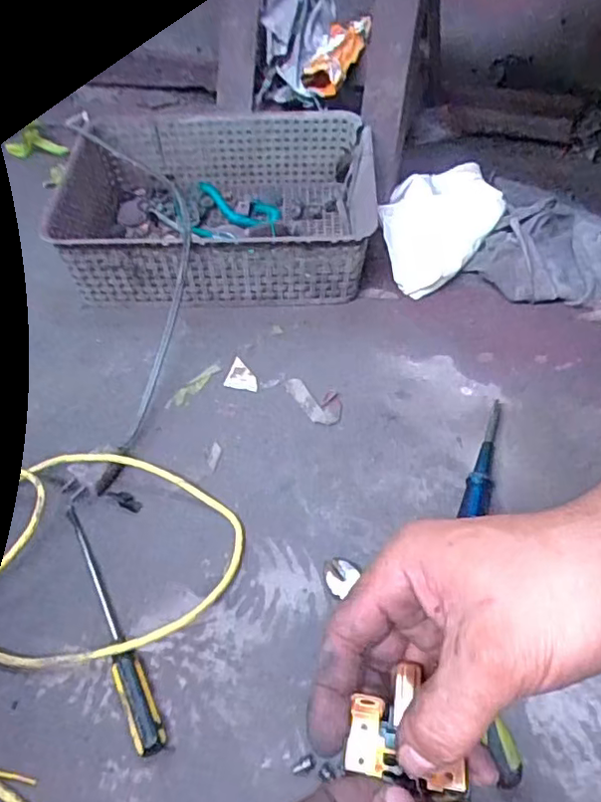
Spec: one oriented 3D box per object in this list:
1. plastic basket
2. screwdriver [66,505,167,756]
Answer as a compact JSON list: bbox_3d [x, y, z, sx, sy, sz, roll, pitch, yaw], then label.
[{"bbox_3d":[-0.089,-0.227,0.716,0.340,0.100,0.238,-2,51,0],"label":"plastic basket"},{"bbox_3d":[-0.144,0.158,0.456,0.020,0.018,0.207,-23,54,-17],"label":"screwdriver"}]

